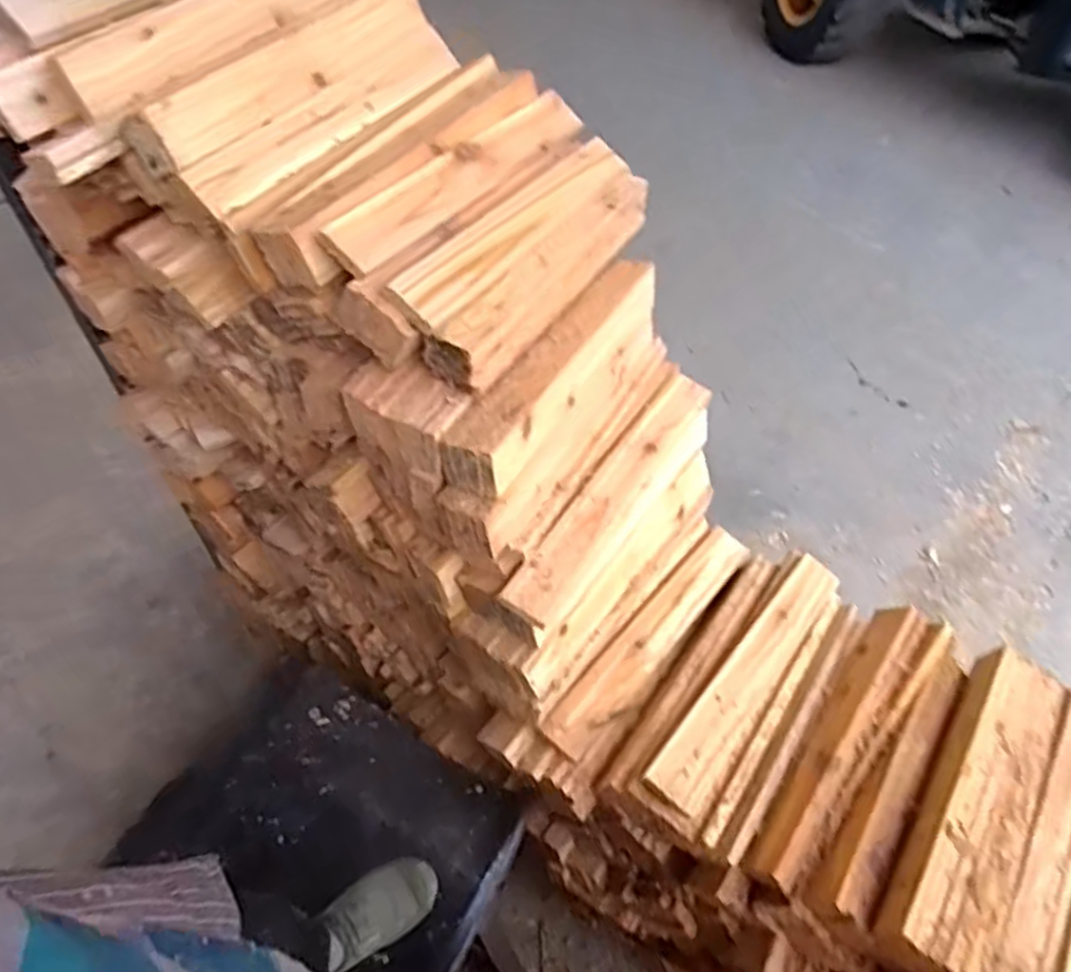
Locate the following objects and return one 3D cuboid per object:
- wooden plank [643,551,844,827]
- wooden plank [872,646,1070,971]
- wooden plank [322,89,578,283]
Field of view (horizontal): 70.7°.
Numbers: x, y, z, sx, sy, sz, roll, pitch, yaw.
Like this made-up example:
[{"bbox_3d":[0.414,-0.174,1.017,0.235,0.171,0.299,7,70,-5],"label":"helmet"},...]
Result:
[{"bbox_3d":[0.331,0.286,1.160,0.097,0.045,0.493,29,54,23],"label":"wooden plank"},{"bbox_3d":[0.619,0.424,1.043,0.141,0.049,0.497,28,54,23],"label":"wooden plank"},{"bbox_3d":[-0.092,-0.406,0.989,0.075,0.015,0.456,47,58,-6],"label":"wooden plank"}]

